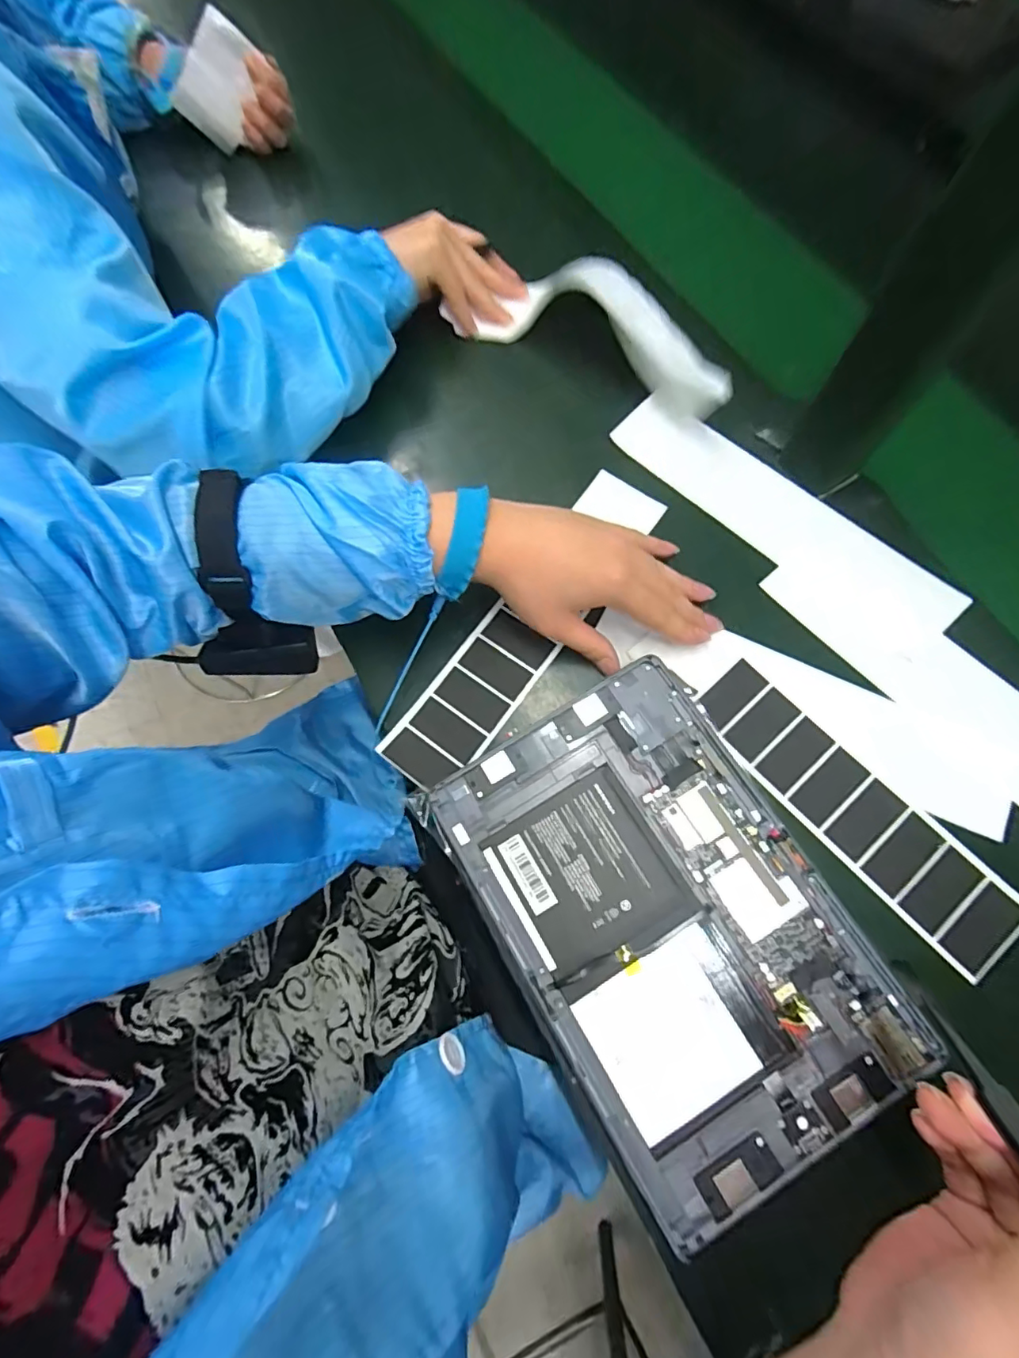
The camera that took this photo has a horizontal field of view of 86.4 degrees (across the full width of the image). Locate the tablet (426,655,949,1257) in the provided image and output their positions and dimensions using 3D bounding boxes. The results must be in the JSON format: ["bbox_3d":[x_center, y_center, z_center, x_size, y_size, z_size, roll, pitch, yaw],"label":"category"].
[{"bbox_3d":[0.087,0.131,0.302,0.166,0.007,0.251,-31,74,-6],"label":"tablet"}]

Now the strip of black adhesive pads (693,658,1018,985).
[{"bbox_3d":[0.209,0.078,0.335,0.054,0.004,0.212,-42,75,-8],"label":"strip of black adhesive pads"}]

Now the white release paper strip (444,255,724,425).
[{"bbox_3d":[0.074,-0.284,0.429,0.223,0.049,0.086,33,77,12],"label":"white release paper strip"}]

